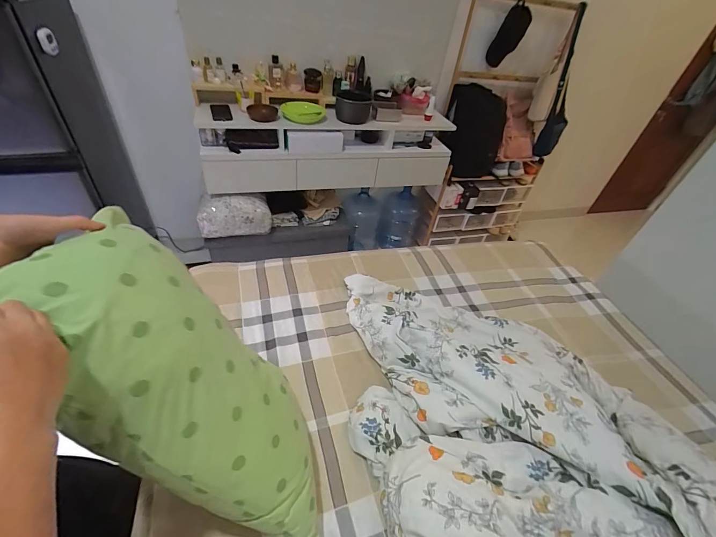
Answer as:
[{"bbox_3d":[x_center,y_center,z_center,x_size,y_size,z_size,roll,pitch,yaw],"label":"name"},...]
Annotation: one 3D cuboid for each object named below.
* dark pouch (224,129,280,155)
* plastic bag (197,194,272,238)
[{"bbox_3d":[-0.450,-0.543,1.406,0.214,0.094,0.023,3,43,-7],"label":"dark pouch"},{"bbox_3d":[-0.581,-0.256,1.562,0.314,0.175,0.162,-4,44,-14],"label":"plastic bag"}]

